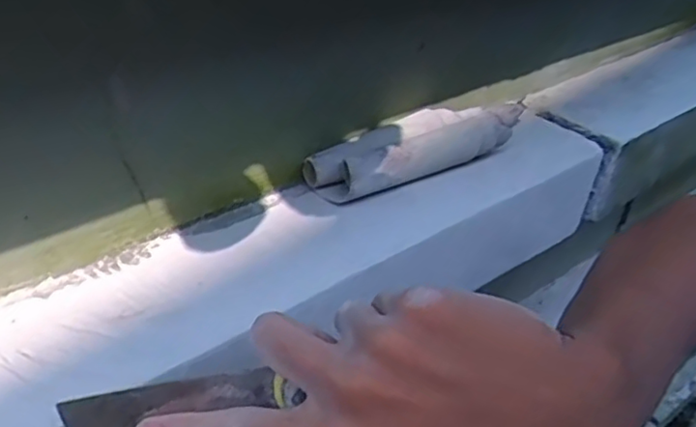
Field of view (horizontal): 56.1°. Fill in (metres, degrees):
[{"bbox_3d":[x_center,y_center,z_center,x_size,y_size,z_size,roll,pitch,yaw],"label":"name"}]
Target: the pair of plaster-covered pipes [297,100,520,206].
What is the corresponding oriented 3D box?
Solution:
[{"bbox_3d":[0.055,-0.047,0.434,0.176,0.033,0.044,-20,42,-30],"label":"pair of plaster-covered pipes"}]

